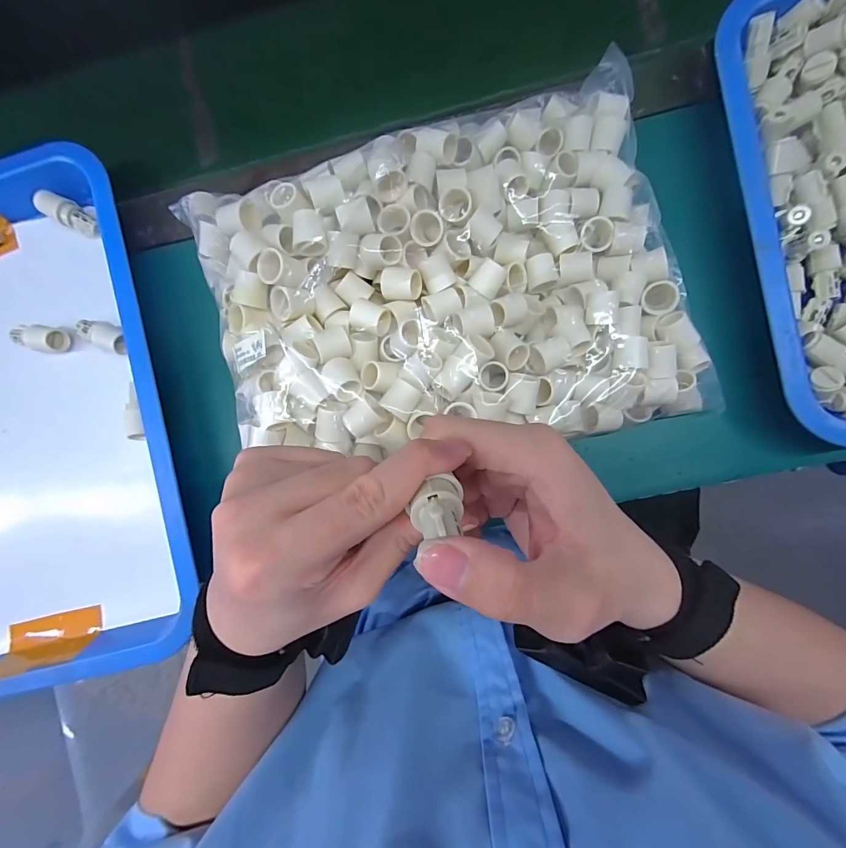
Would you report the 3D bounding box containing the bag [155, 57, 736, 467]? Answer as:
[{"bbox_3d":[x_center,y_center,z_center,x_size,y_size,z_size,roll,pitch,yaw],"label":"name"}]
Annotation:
[{"bbox_3d":[0.017,-0.104,0.290,0.327,0.076,0.249,-12,86,5],"label":"bag"}]

